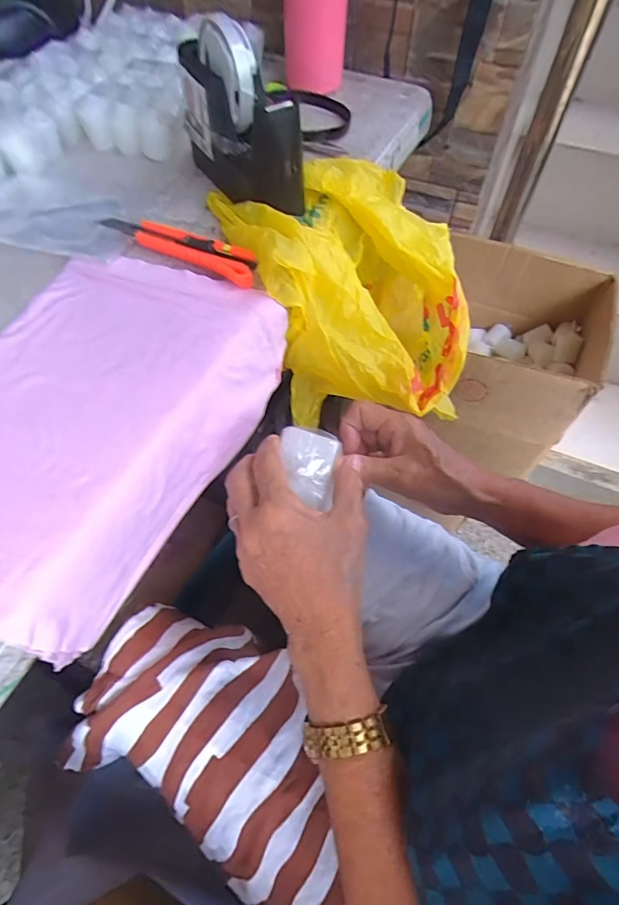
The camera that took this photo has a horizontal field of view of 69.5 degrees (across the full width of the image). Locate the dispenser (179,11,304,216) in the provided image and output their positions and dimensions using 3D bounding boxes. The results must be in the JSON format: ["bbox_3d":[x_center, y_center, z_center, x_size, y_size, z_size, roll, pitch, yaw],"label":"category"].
[{"bbox_3d":[-0.066,-0.326,0.440,0.067,0.122,0.188,-26,61,-15],"label":"dispenser"}]

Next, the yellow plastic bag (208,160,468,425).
[{"bbox_3d":[0.043,-0.163,0.490,0.229,0.188,0.225,-8,58,-4],"label":"yellow plastic bag"}]

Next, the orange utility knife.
[{"bbox_3d":[-0.121,-0.198,0.422,0.174,0.015,0.032,27,62,16],"label":"orange utility knife"}]

